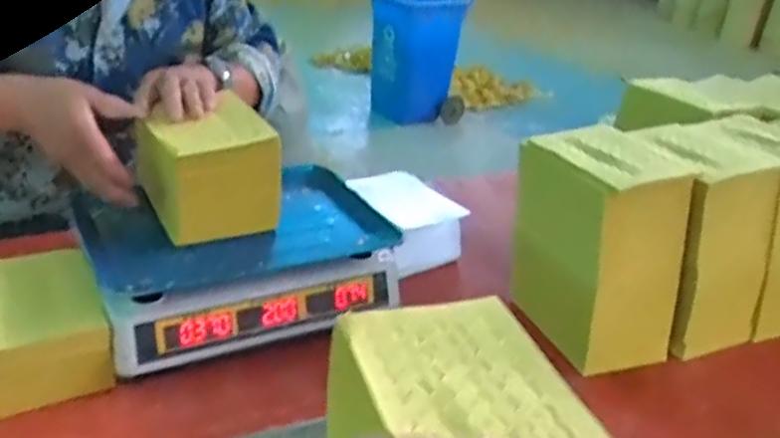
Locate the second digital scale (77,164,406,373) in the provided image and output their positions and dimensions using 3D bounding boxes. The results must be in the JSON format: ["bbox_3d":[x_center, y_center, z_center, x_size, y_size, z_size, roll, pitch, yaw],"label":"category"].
[{"bbox_3d":[-0.178,0.053,0.816,0.324,0.115,0.241,-11,32,-29],"label":"second digital scale"}]

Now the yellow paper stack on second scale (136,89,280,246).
[{"bbox_3d":[-0.203,-0.057,0.779,0.116,0.113,0.123,-13,33,-32],"label":"yellow paper stack on second scale"}]

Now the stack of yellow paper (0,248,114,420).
[{"bbox_3d":[-0.356,0.110,0.694,0.116,0.086,0.155,-11,32,-29],"label":"stack of yellow paper"}]

